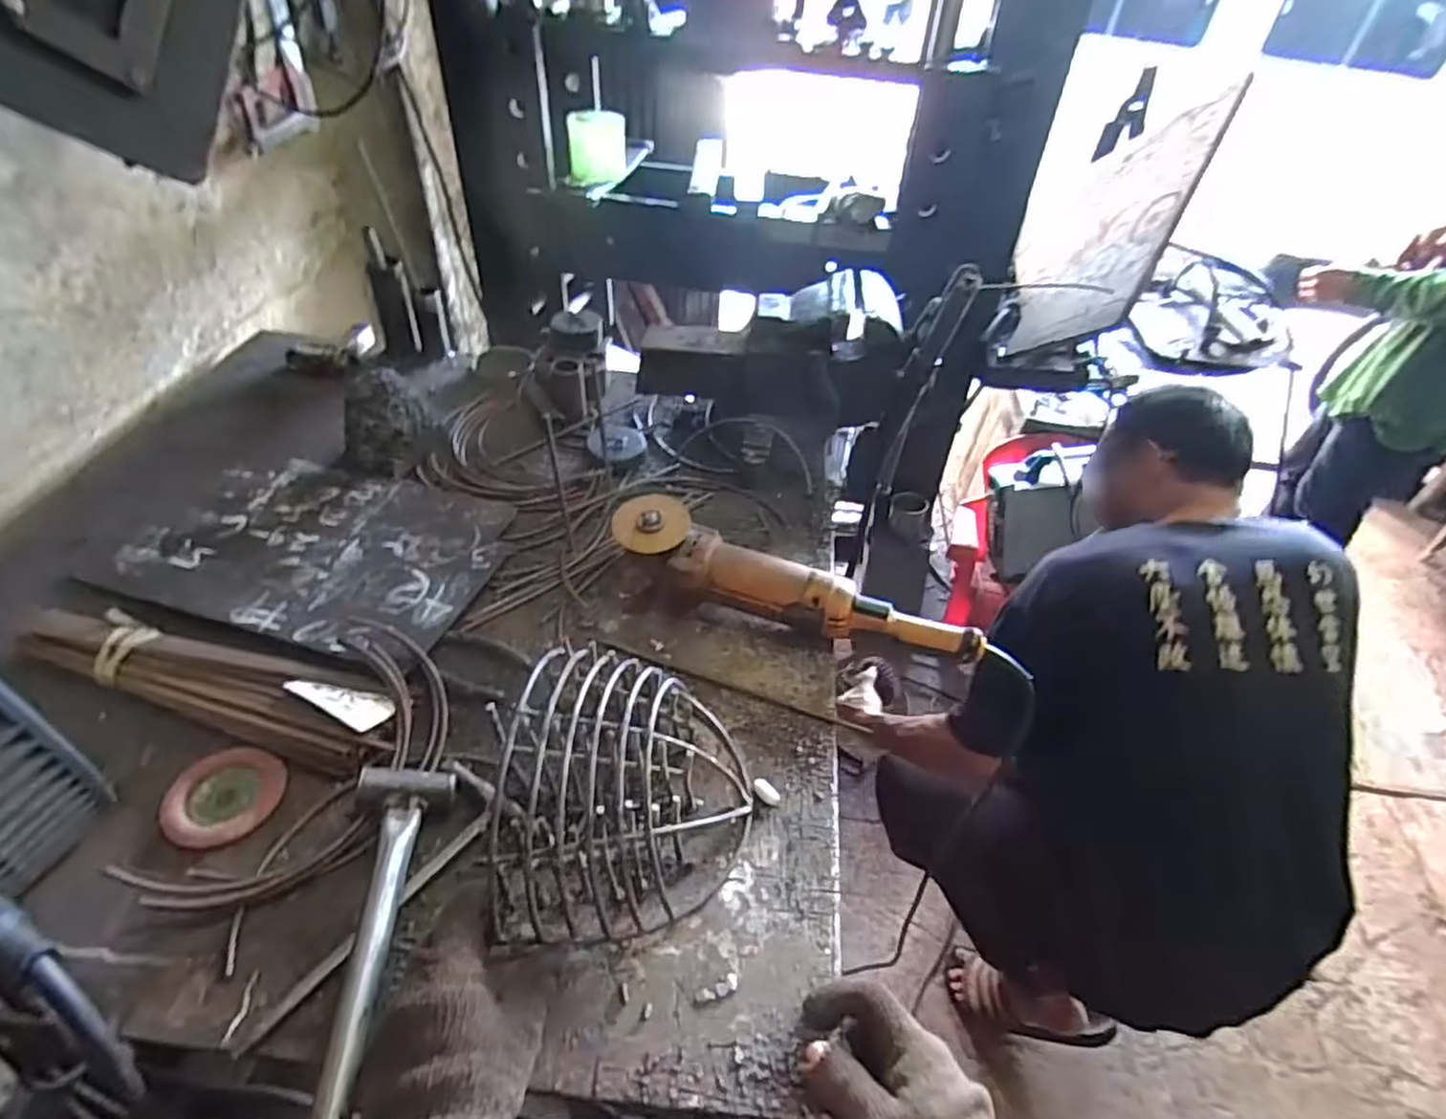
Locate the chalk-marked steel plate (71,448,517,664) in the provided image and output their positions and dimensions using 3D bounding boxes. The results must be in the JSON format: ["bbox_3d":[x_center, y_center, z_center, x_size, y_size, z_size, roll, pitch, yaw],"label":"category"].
[{"bbox_3d":[-0.447,-0.018,0.781,0.386,0.011,0.255,13,41,9],"label":"chalk-marked steel plate"}]

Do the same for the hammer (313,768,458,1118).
[{"bbox_3d":[-0.242,0.257,0.489,0.057,0.036,0.244,-2,45,-8],"label":"hammer"}]

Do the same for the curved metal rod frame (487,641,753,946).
[{"bbox_3d":[-0.067,0.170,0.546,0.181,0.106,0.208,4,45,-2],"label":"curved metal rod frame"}]

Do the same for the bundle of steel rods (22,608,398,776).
[{"bbox_3d":[-0.447,0.101,0.634,0.344,0.032,0.087,15,46,9],"label":"bundle of steel rods"}]

